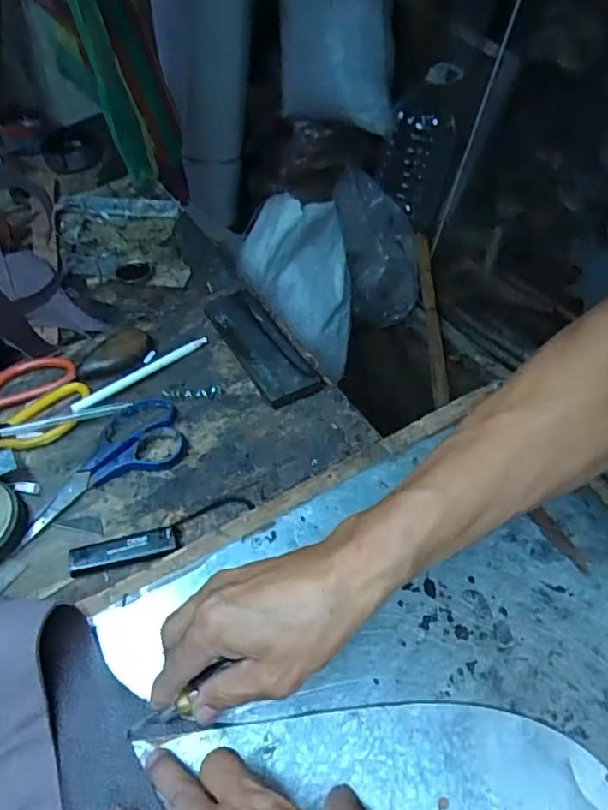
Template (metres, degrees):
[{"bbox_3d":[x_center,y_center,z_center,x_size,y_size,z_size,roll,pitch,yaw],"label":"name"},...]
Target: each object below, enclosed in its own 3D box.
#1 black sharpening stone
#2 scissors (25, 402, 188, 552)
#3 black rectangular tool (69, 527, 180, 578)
[{"bbox_3d":[-0.042,-0.062,0.585,0.058,0.019,0.160,-23,56,-19],"label":"black sharpening stone"},{"bbox_3d":[-0.172,0.046,0.501,0.149,0.016,0.070,-27,57,-22],"label":"scissors"},{"bbox_3d":[-0.138,0.110,0.456,0.082,0.008,0.023,-11,53,-11],"label":"black rectangular tool"}]

